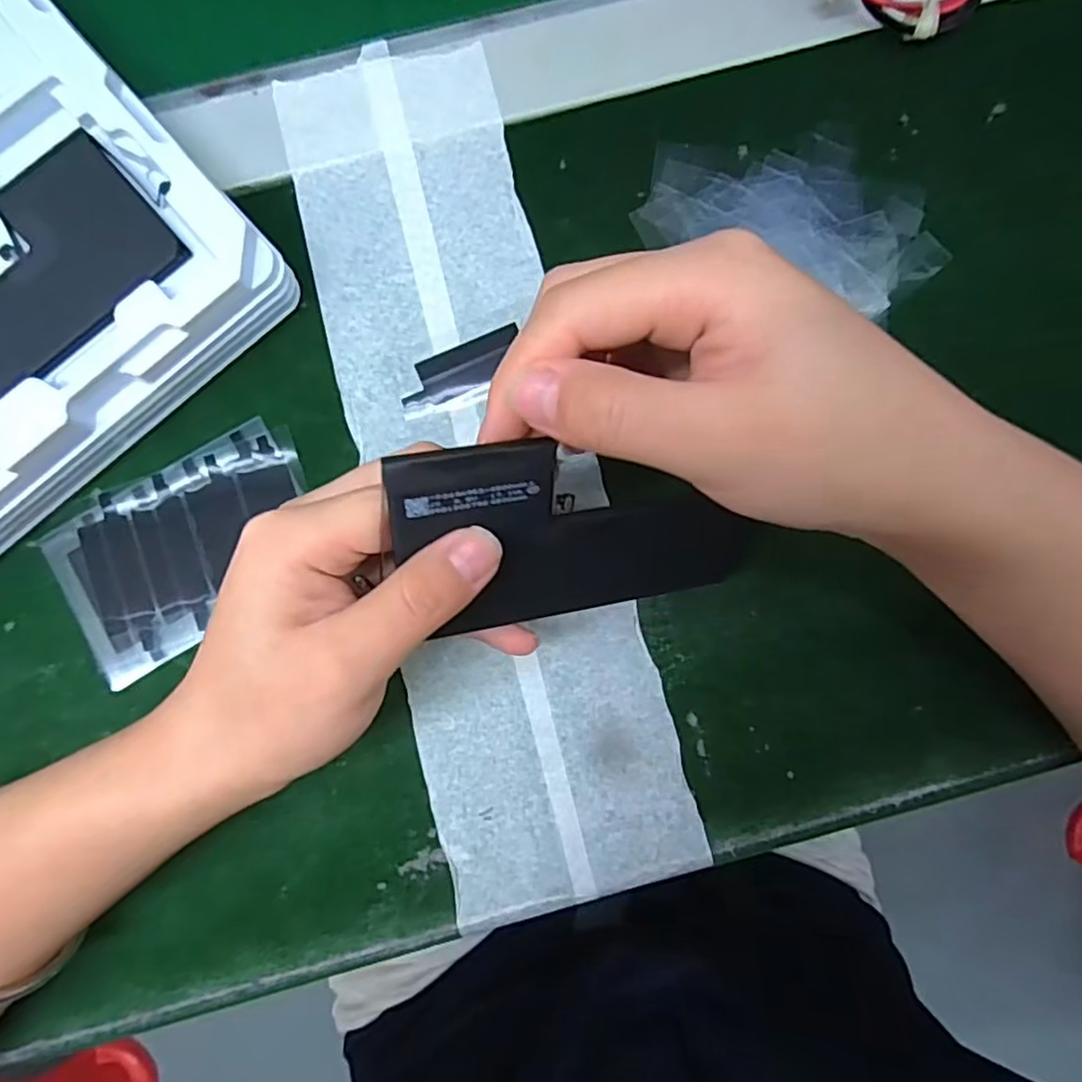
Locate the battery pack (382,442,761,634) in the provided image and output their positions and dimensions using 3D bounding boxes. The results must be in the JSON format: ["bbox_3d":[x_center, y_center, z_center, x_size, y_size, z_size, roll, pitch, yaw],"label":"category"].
[{"bbox_3d":[0.018,-0.004,0.193,0.123,0.009,0.060,-9,126,-23],"label":"battery pack"}]

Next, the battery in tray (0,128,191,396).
[{"bbox_3d":[-0.189,-0.093,0.234,0.108,0.005,0.067,-41,82,-3],"label":"battery in tray"}]

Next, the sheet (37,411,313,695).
[{"bbox_3d":[-0.133,0.002,0.247,0.098,0.004,0.066,-29,86,-5],"label":"sheet"}]

